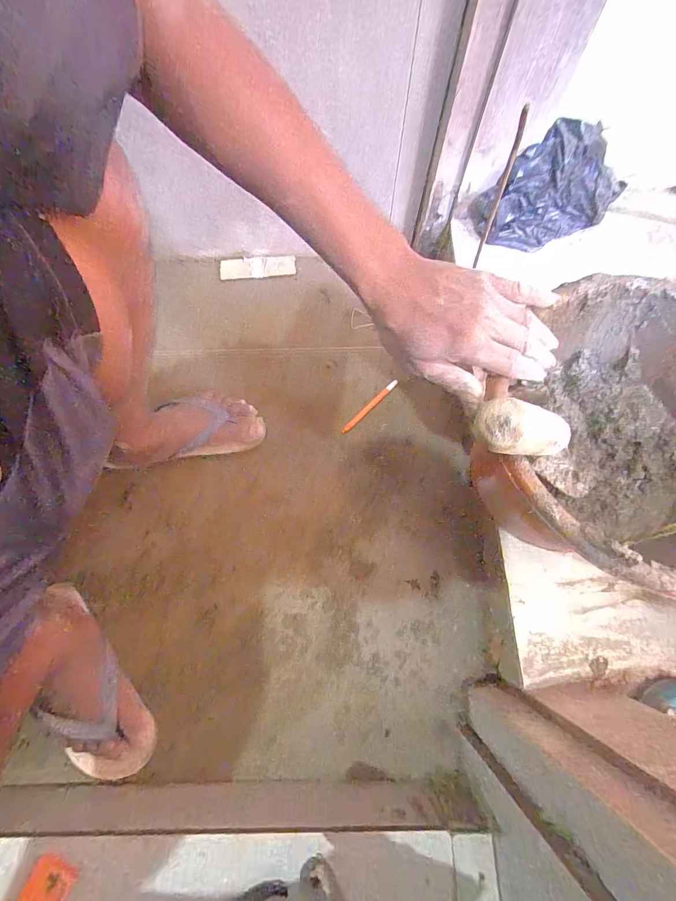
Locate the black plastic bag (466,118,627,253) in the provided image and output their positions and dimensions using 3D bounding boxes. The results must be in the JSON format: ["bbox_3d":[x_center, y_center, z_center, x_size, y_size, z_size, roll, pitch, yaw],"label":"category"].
[{"bbox_3d":[0.343,-0.395,0.556,0.230,0.122,0.099,-14,73,-4],"label":"black plastic bag"}]

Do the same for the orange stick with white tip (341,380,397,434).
[{"bbox_3d":[0.053,-0.073,0.610,0.125,0.010,0.012,-43,77,-12],"label":"orange stick with white tip"}]

